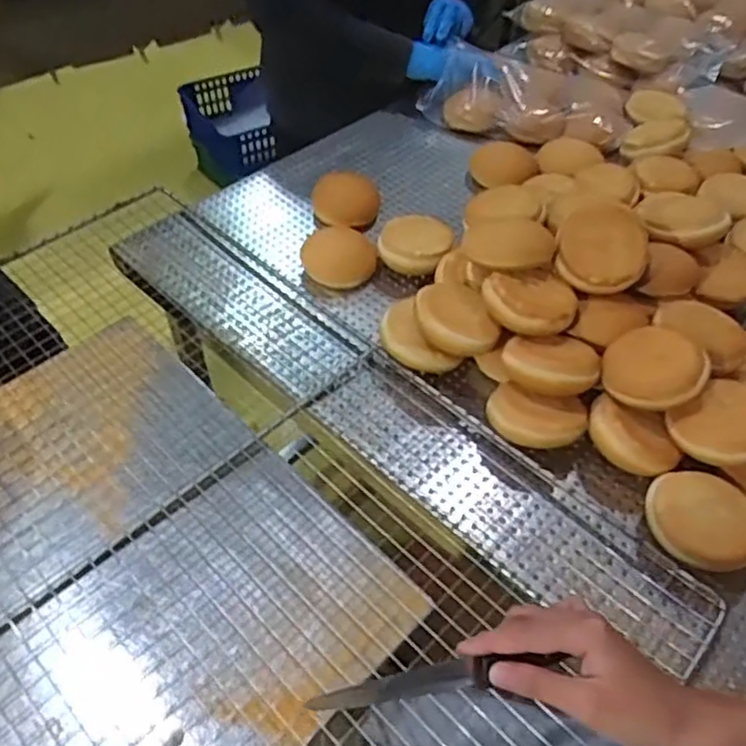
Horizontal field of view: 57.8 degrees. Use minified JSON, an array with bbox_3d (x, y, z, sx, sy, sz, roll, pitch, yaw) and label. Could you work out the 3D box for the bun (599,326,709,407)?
[{"bbox_3d":[0.273,-0.004,0.659,0.087,0.034,0.082,-4,77,18],"label":"bun"}]

